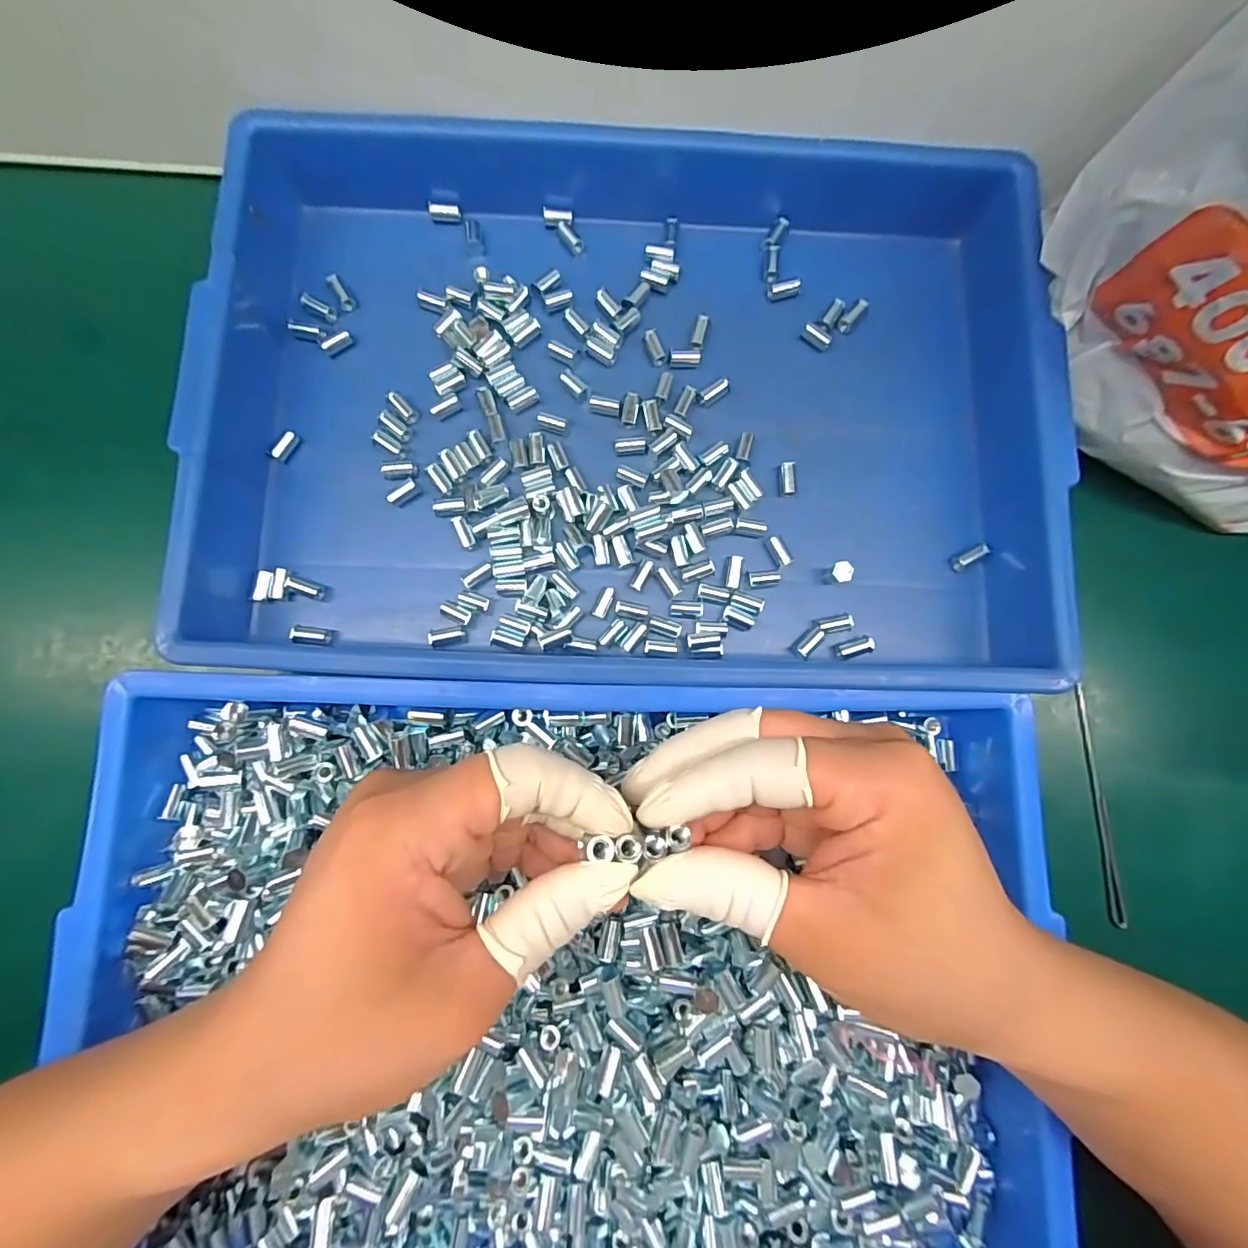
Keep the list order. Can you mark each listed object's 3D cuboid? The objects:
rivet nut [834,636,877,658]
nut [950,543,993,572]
[{"bbox_3d":[0.121,0.013,0.282,0.018,0.009,0.008,-18,85,-4],"label":"rivet nut"},{"bbox_3d":[0.187,-0.037,0.289,0.021,0.006,0.008,-31,86,8],"label":"nut"}]

